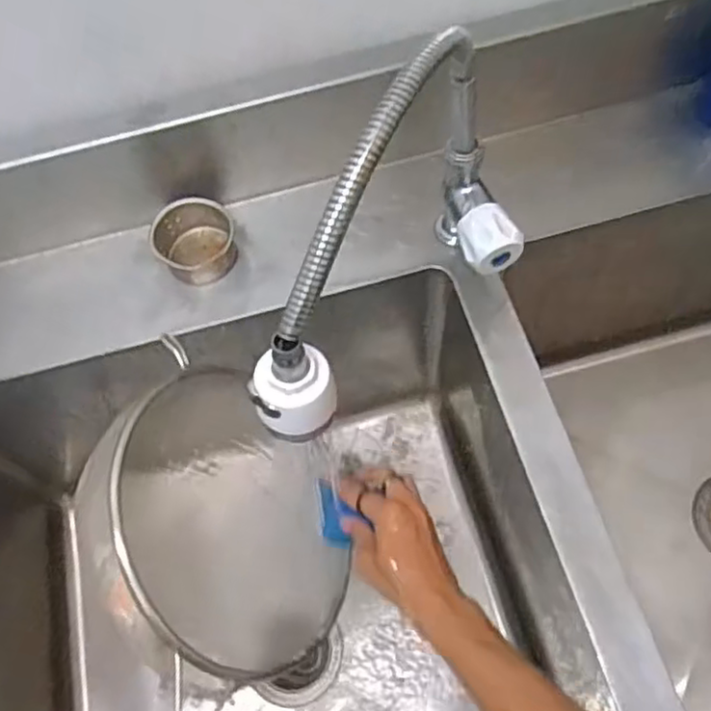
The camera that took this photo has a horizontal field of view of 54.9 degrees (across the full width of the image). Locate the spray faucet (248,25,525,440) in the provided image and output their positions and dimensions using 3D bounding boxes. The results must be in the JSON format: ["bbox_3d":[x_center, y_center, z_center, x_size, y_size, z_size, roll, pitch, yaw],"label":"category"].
[{"bbox_3d":[0.036,-0.068,0.425,0.069,0.215,0.274,28,68,17],"label":"spray faucet"}]

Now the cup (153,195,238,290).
[{"bbox_3d":[-0.143,-0.103,0.625,0.074,0.045,0.085,-25,64,-9],"label":"cup"}]

